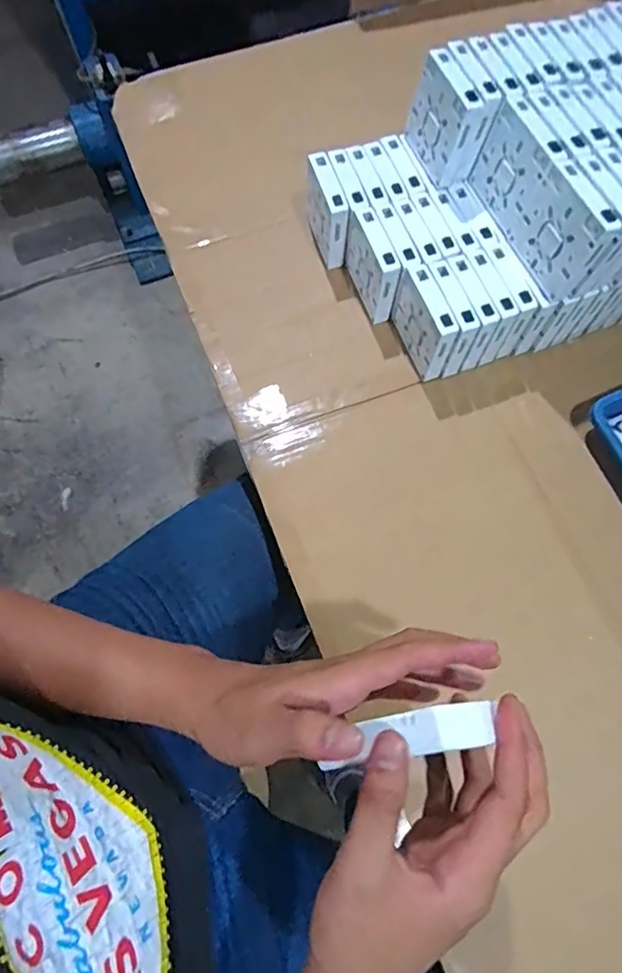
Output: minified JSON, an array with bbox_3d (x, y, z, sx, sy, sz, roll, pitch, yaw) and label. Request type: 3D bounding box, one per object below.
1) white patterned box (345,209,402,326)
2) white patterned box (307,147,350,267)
[{"bbox_3d":[0.067,-0.239,0.604,0.024,0.089,0.091,-19,71,-7],"label":"white patterned box"},{"bbox_3d":[0.018,-0.309,0.628,0.025,0.091,0.085,-16,71,-5],"label":"white patterned box"}]

